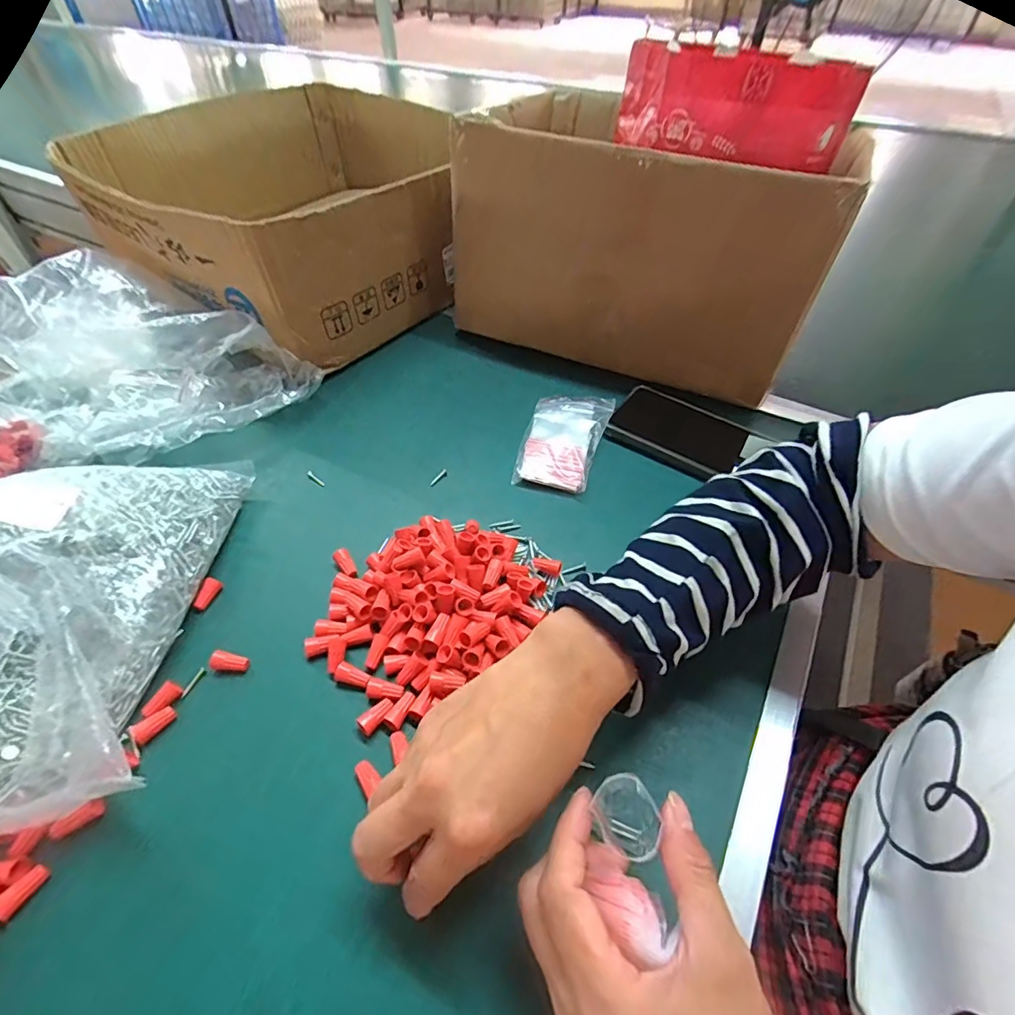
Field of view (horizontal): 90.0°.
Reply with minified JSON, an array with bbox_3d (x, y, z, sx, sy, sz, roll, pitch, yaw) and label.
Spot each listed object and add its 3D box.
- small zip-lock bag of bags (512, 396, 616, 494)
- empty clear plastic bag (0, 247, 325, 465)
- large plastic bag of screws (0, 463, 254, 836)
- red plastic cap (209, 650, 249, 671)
[{"bbox_3d":[0.052,-0.062,0.467,0.070,0.021,0.115,13,52,9],"label":"small zip-lock bag of bags"},{"bbox_3d":[-0.372,-0.138,0.481,0.313,0.076,0.221,28,56,19],"label":"empty clear plastic bag"},{"bbox_3d":[-0.299,0.053,0.307,0.193,0.103,0.257,-5,52,-5],"label":"large plastic bag of screws"},{"bbox_3d":[-0.182,0.100,0.332,0.023,0.009,0.013,4,51,2],"label":"red plastic cap"}]

